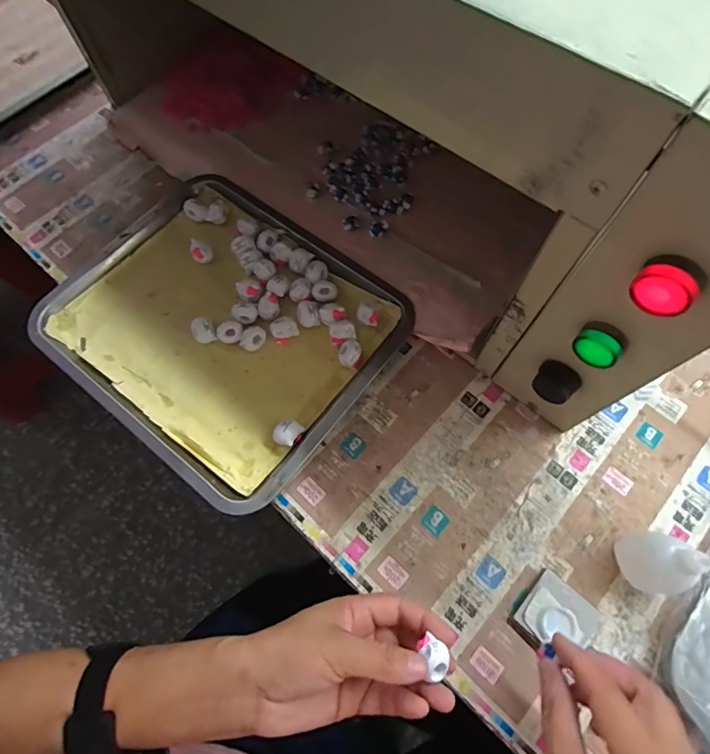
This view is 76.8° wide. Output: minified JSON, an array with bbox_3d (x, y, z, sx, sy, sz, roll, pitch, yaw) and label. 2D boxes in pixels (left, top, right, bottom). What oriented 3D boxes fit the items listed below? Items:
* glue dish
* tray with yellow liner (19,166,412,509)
[{"bbox_3d":[0.160,0.193,0.356,0.054,0.016,0.056,40,75,18],"label":"glue dish"},{"bbox_3d":[-0.135,-0.057,0.461,0.326,0.026,0.268,36,74,16],"label":"tray with yellow liner"}]

